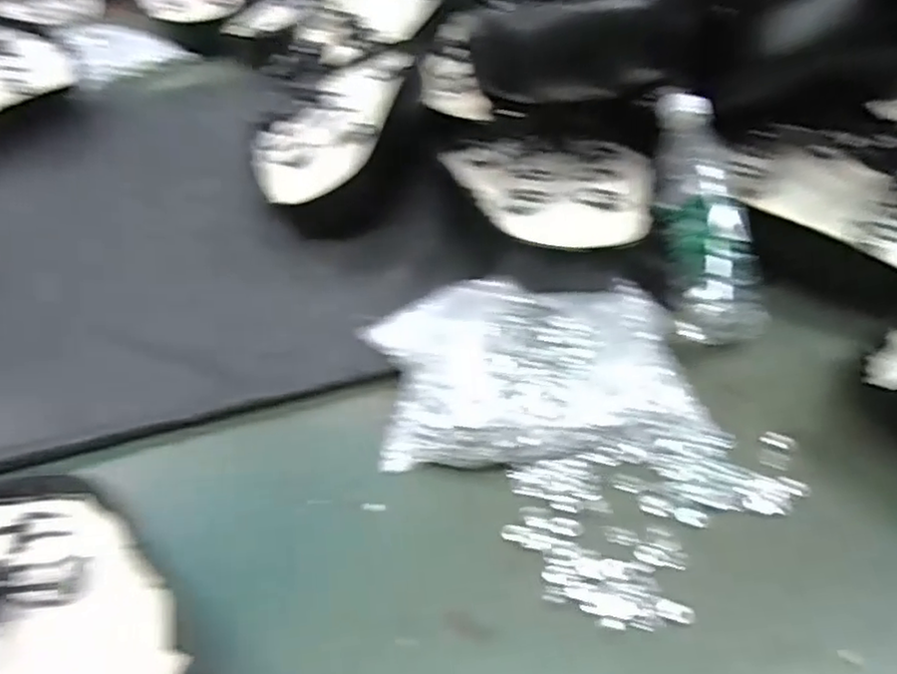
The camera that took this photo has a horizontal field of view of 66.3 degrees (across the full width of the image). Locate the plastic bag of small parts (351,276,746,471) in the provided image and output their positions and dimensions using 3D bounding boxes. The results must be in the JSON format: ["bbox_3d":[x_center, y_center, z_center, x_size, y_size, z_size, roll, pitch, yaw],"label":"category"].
[{"bbox_3d":[0.067,0.011,0.559,0.256,0.058,0.169,-4,43,-3],"label":"plastic bag of small parts"}]

